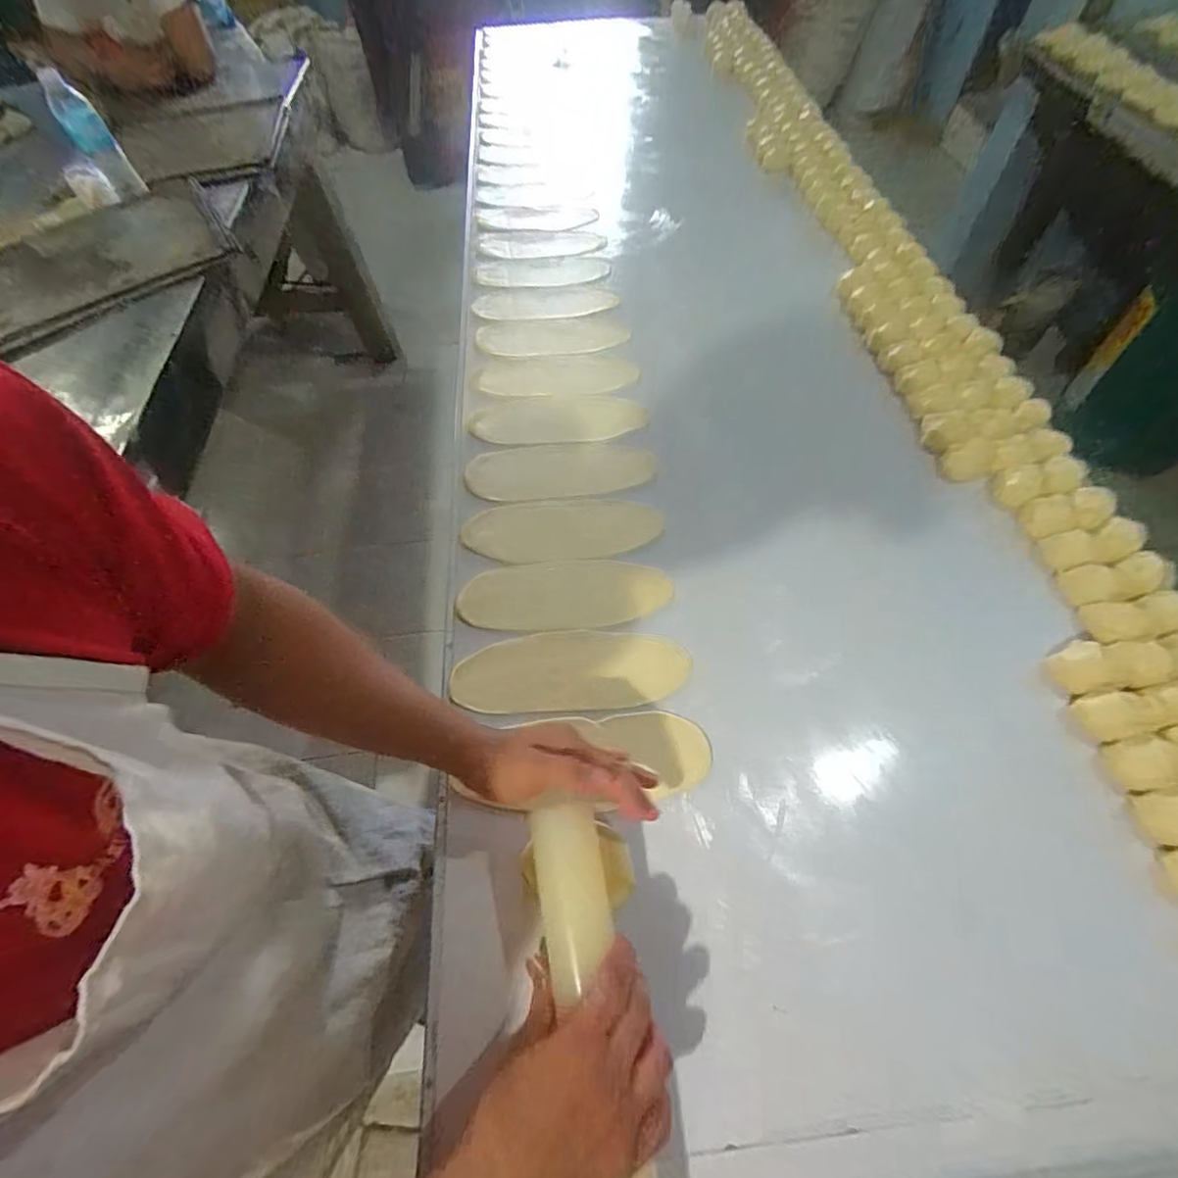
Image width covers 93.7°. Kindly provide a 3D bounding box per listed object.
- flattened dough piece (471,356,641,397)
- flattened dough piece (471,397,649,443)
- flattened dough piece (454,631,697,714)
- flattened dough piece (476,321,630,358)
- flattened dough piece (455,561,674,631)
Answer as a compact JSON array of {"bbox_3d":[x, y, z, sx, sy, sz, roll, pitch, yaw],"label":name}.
[{"bbox_3d":[-0.046,-0.314,0.806,0.235,0.014,0.084,-5,60,-5],"label":"flattened dough piece"},{"bbox_3d":[-0.040,-0.237,0.755,0.234,0.013,0.090,-3,59,0],"label":"flattened dough piece"},{"bbox_3d":[-0.018,0.082,0.565,0.234,0.008,0.085,-4,59,-1],"label":"flattened dough piece"},{"bbox_3d":[-0.057,-0.392,0.857,0.227,0.008,0.093,-8,59,-3],"label":"flattened dough piece"},{"bbox_3d":[-0.025,0.004,0.609,0.227,0.010,0.084,-3,59,0],"label":"flattened dough piece"}]

